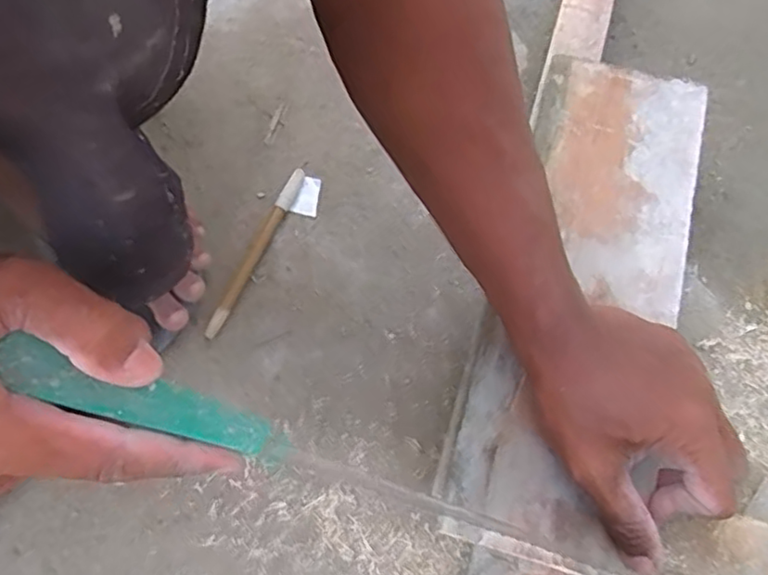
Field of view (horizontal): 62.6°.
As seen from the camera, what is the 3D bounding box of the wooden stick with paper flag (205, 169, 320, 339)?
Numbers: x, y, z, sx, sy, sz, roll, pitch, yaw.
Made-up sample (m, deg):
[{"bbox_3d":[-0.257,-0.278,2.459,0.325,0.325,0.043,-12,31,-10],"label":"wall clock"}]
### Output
[{"bbox_3d":[-0.087,-0.025,0.465,0.030,0.009,0.143,24,71,11],"label":"wooden stick with paper flag"}]

